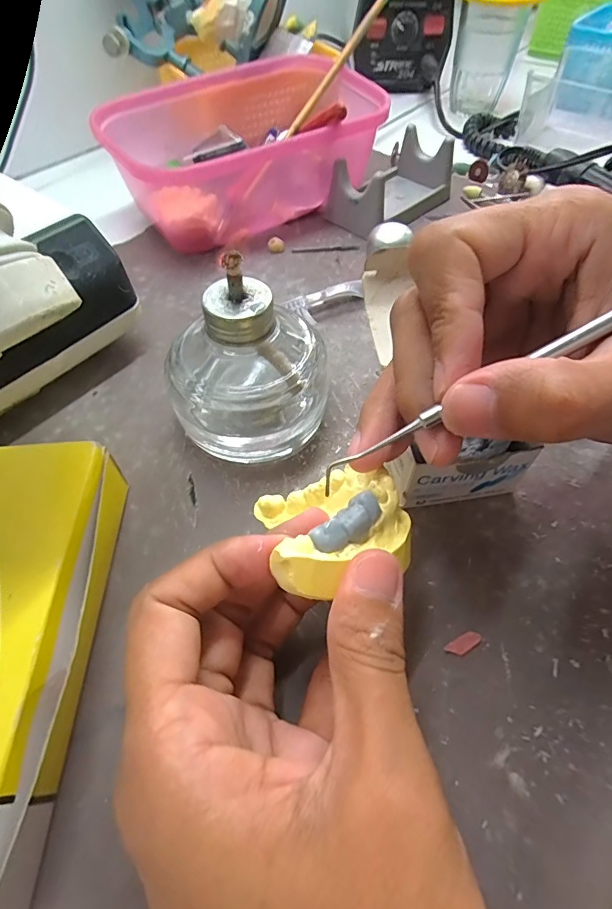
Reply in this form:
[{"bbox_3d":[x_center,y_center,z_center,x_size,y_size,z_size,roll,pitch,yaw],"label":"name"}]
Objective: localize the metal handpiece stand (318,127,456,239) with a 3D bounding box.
[{"bbox_3d":[0.066,-0.206,0.335,0.058,0.039,0.092,39,66,24],"label":"metal handpiece stand"}]

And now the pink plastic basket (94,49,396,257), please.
[{"bbox_3d":[-0.040,-0.227,0.336,0.194,0.066,0.129,-31,61,-17],"label":"pink plastic basket"}]

